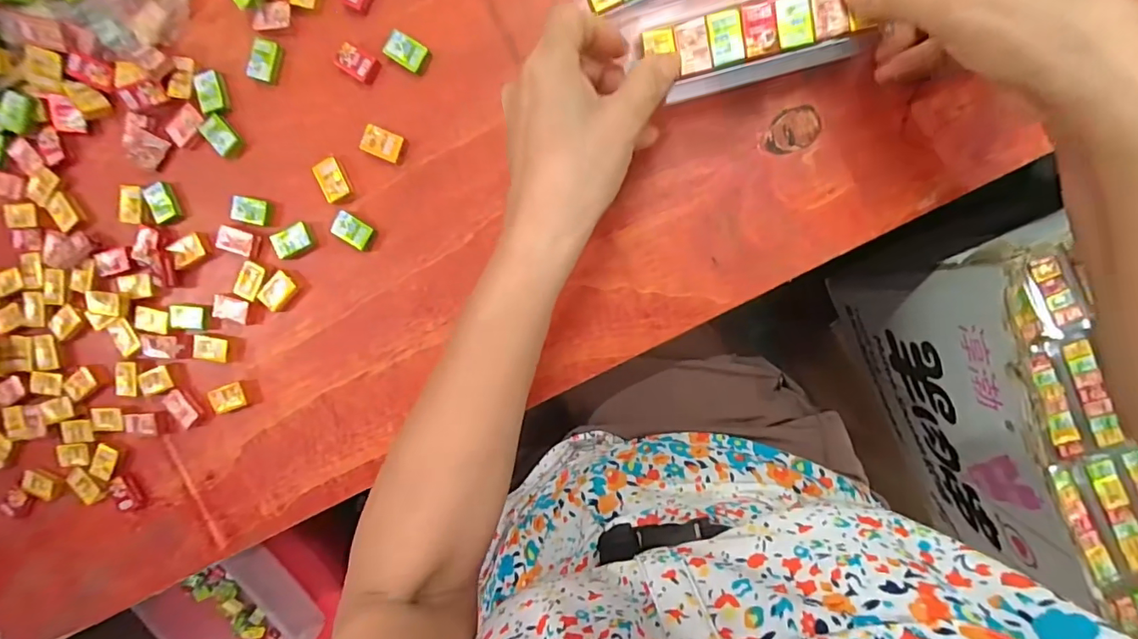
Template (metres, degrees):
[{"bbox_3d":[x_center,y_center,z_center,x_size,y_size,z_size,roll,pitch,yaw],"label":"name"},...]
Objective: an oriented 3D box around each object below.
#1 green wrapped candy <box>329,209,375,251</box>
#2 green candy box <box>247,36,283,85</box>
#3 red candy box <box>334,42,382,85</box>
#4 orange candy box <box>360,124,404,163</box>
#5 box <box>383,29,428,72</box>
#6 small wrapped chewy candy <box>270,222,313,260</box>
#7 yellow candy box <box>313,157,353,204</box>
[{"bbox_3d":[-0.139,-0.057,0.320,0.024,0.005,0.017,31,99,2],"label":"green wrapped candy"},{"bbox_3d":[-0.196,-0.167,0.320,0.017,0.006,0.025,21,98,4],"label":"green candy box"},{"bbox_3d":[-0.132,-0.160,0.311,0.025,0.008,0.017,31,99,2],"label":"red candy box"},{"bbox_3d":[-0.117,-0.111,0.314,0.024,0.009,0.017,23,98,4],"label":"orange candy box"},{"bbox_3d":[-0.101,-0.166,0.308,0.024,0.009,0.017,30,99,3],"label":"box"},{"bbox_3d":[-0.181,-0.051,0.324,0.026,0.006,0.017,-27,92,9],"label":"small wrapped chewy candy"},{"bbox_3d":[-0.152,-0.090,0.320,0.016,0.005,0.027,-22,93,8],"label":"yellow candy box"}]

